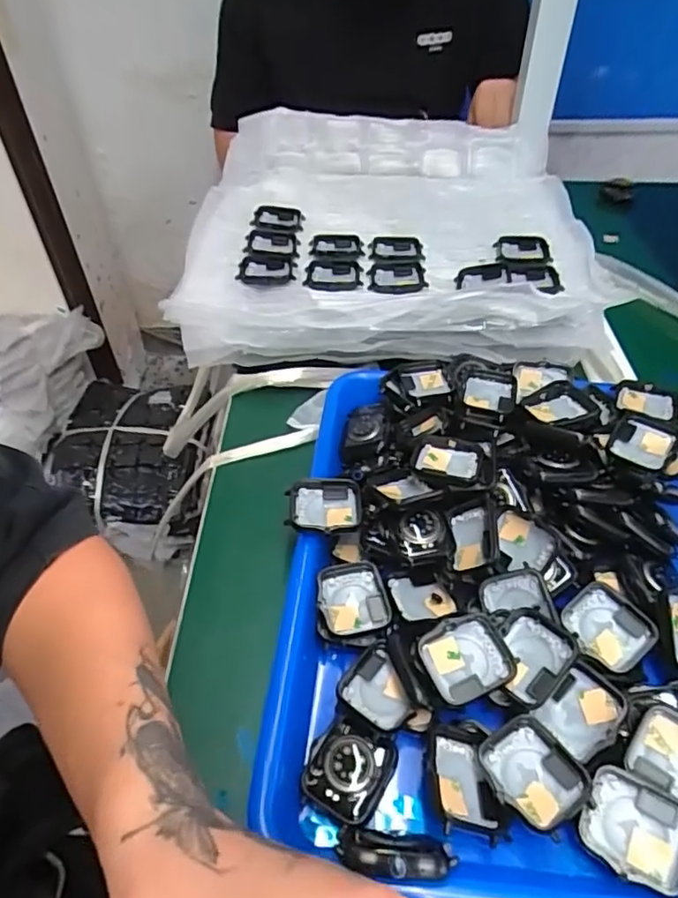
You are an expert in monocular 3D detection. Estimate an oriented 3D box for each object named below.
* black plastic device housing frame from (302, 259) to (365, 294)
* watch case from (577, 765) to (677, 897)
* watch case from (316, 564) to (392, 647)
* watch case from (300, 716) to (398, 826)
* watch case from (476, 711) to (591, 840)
[{"bbox_3d":[-0.004,-0.147,0.493,0.048,0.005,0.050,4,46,6],"label":"black plastic device housing frame"},{"bbox_3d":[0.130,0.167,0.253,0.044,0.015,0.038,20,49,20],"label":"watch case"},{"bbox_3d":[0.008,0.088,0.329,0.040,0.007,0.046,-2,45,0],"label":"watch case"},{"bbox_3d":[0.005,0.152,0.276,0.038,0.011,0.040,19,49,19],"label":"watch case"},{"bbox_3d":[0.088,0.148,0.265,0.038,0.013,0.043,-27,51,-23],"label":"watch case"}]

